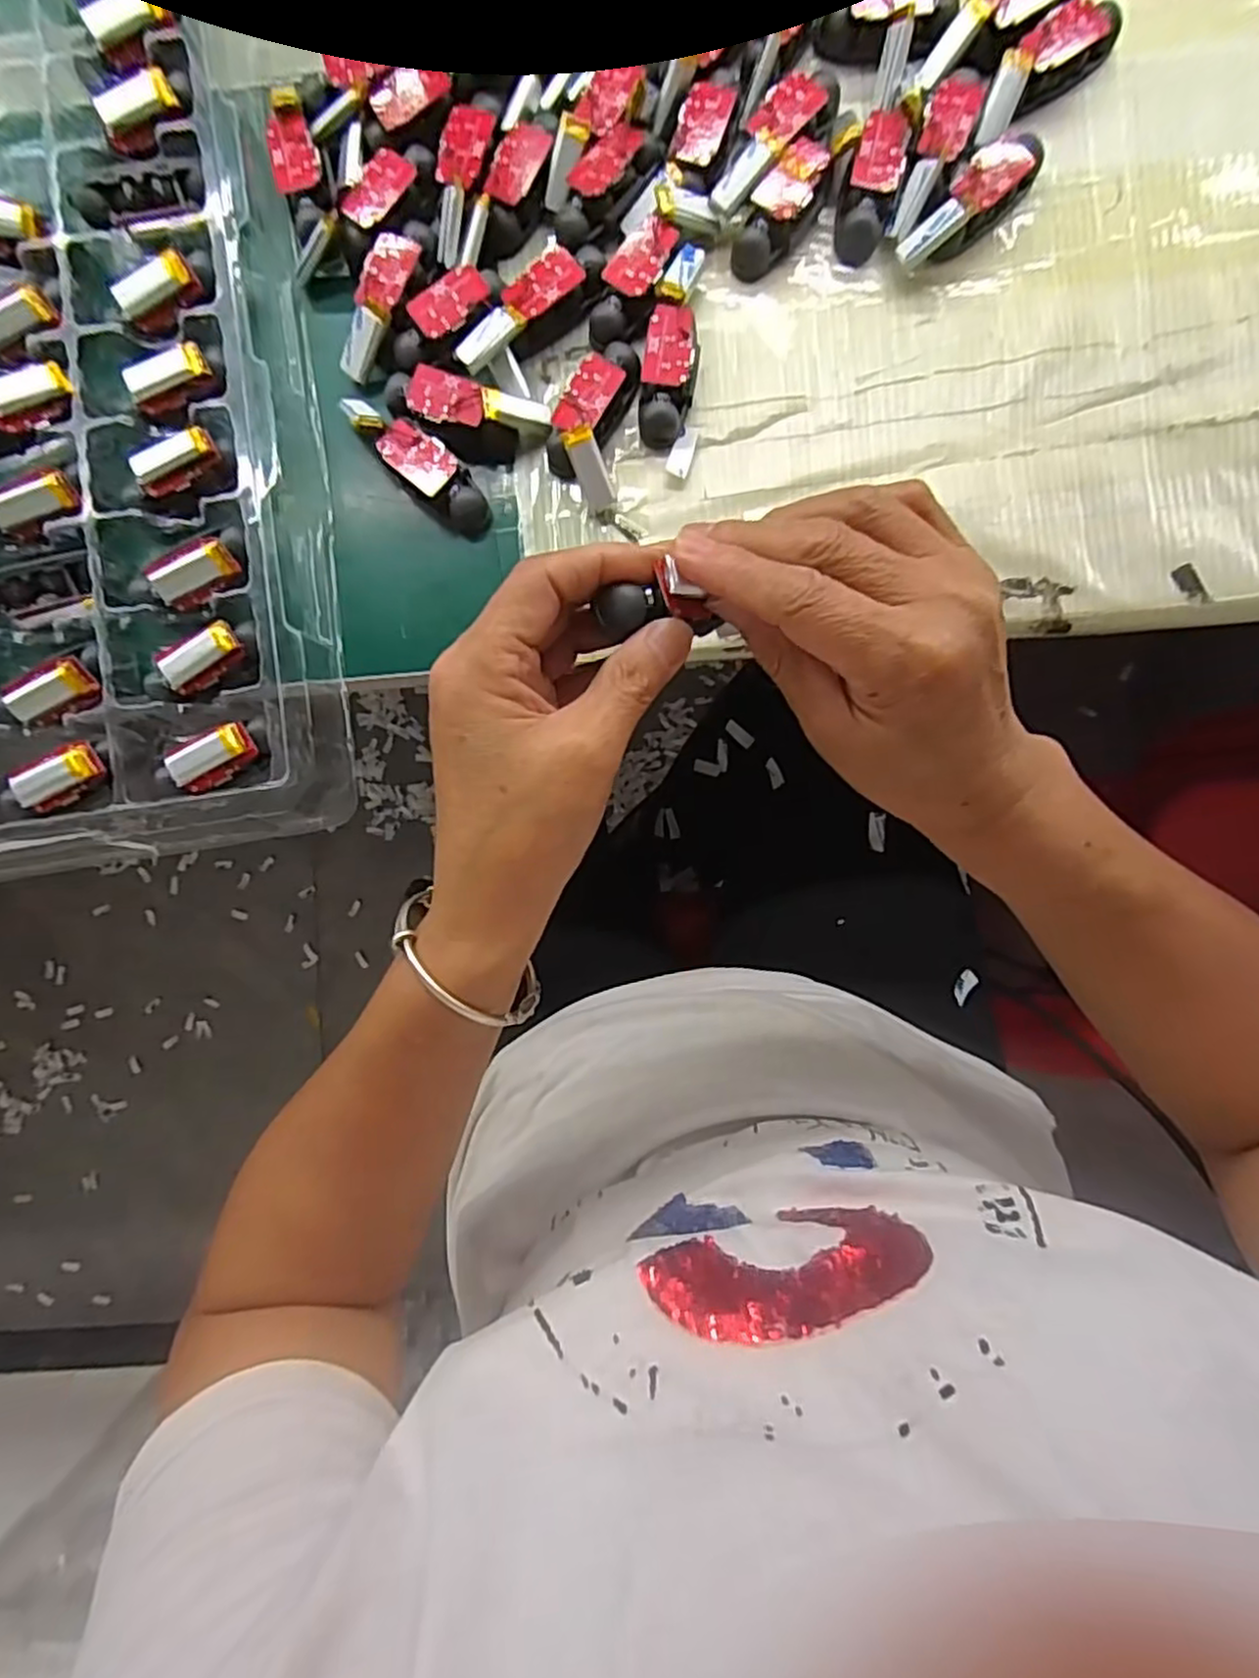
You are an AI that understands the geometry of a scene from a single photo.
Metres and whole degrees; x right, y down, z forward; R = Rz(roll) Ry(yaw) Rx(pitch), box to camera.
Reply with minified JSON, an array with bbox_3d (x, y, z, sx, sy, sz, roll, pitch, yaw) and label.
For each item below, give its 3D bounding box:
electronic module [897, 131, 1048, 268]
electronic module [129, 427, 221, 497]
[{"bbox_3d":[0.155,-0.289,0.323,0.079,0.019,0.025,-44,86,-1],"label":"electronic module"},{"bbox_3d":[-0.203,-0.169,0.318,0.037,0.012,0.014,-29,86,0],"label":"electronic module"}]

